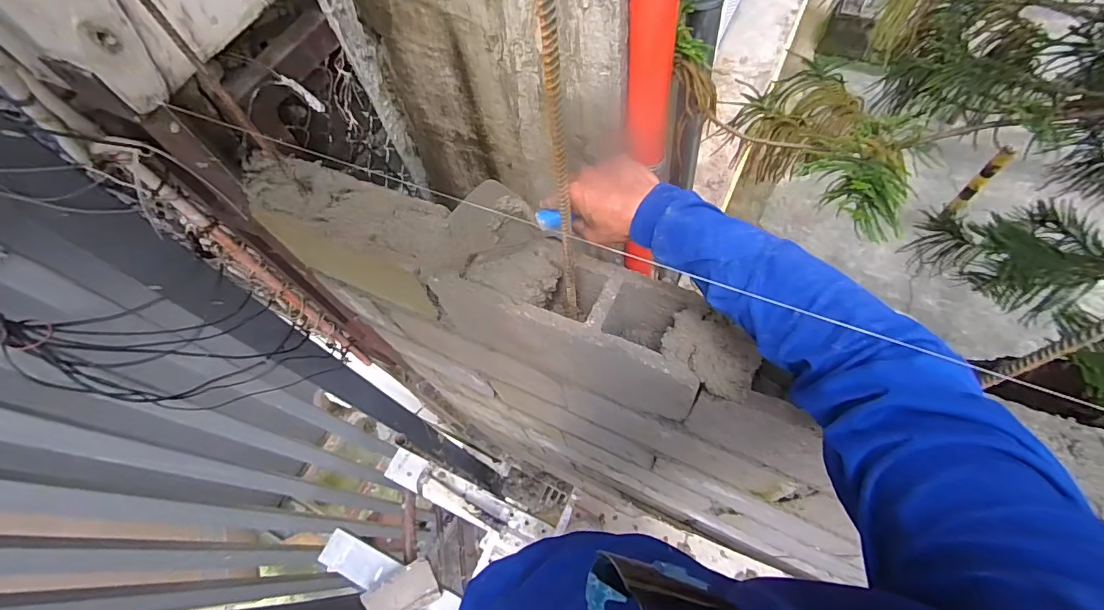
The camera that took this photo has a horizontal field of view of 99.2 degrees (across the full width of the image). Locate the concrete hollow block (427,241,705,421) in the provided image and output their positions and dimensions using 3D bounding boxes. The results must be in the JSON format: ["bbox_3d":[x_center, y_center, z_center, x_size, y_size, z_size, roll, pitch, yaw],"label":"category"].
[{"bbox_3d":[0.022,0.025,0.701,0.403,0.208,0.119,22,67,13],"label":"concrete hollow block"}]

